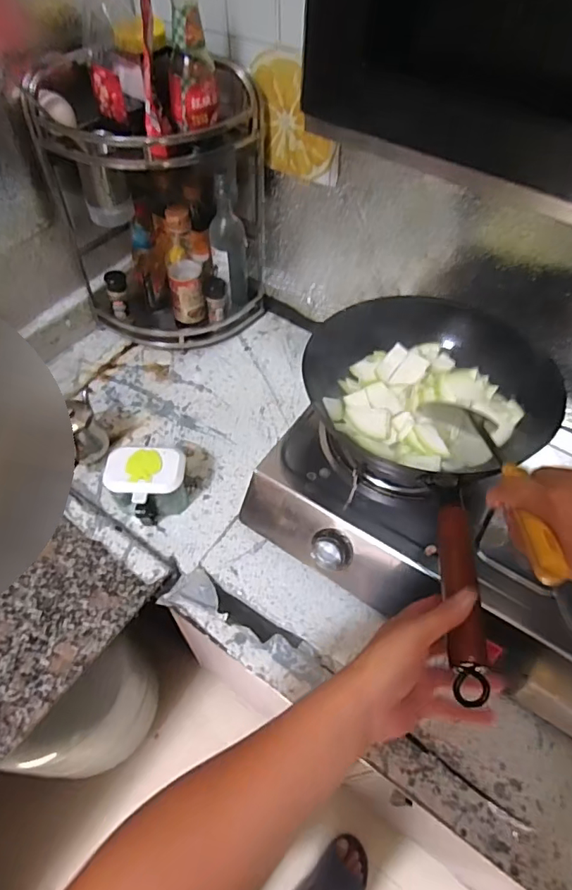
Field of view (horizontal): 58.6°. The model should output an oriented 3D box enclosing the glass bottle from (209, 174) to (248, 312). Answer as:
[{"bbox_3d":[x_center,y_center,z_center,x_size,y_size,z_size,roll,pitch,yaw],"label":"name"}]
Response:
[{"bbox_3d":[-0.104,-0.351,0.920,0.079,0.223,0.061,-2,55,-3],"label":"glass bottle"}]

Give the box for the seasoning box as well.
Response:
[{"bbox_3d":[-0.209,0.064,0.773,0.118,0.086,0.093,-2,55,-2],"label":"seasoning box"}]

